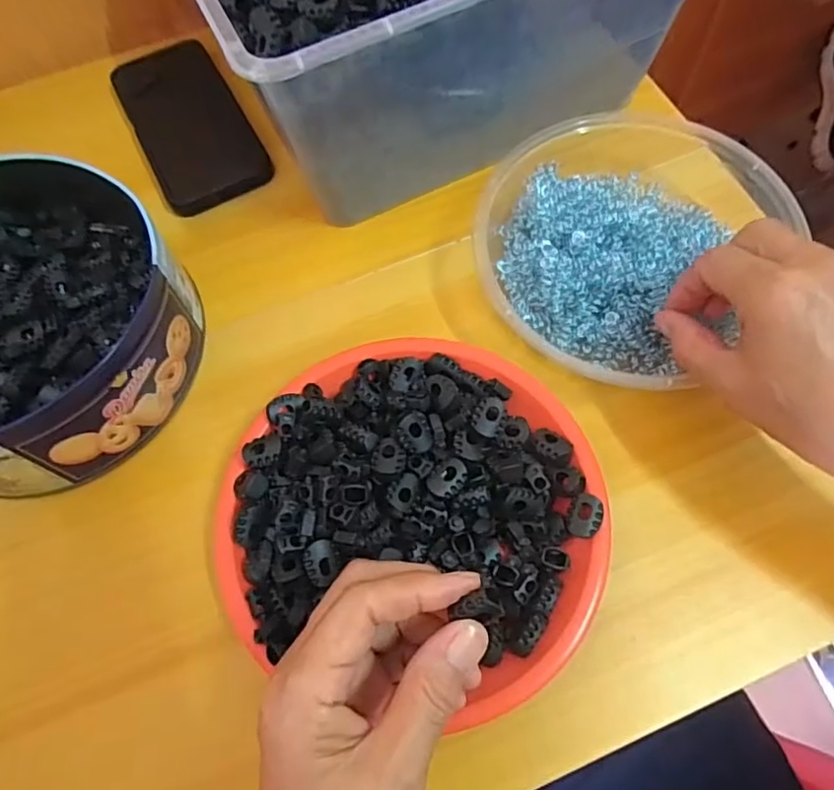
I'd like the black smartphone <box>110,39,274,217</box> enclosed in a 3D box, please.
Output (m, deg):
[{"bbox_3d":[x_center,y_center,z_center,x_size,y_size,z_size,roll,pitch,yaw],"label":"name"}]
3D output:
[{"bbox_3d":[-0.179,-0.212,0.454,0.080,0.012,0.158,-26,73,-18],"label":"black smartphone"}]

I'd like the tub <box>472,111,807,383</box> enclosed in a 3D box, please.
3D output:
[{"bbox_3d":[0.125,-0.103,0.351,0.155,0.050,0.184,27,71,13],"label":"tub"}]

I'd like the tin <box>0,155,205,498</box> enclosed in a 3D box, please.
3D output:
[{"bbox_3d":[-0.246,-0.049,0.348,0.218,0.072,0.189,32,72,15],"label":"tin"}]

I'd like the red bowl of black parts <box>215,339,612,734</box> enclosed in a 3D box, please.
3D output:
[{"bbox_3d":[0.000,0.055,0.307,0.192,0.051,0.173,16,69,9],"label":"red bowl of black parts"}]

